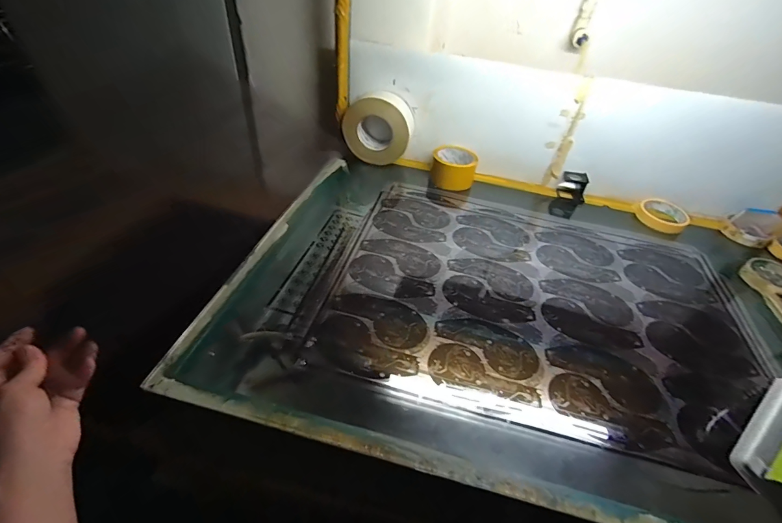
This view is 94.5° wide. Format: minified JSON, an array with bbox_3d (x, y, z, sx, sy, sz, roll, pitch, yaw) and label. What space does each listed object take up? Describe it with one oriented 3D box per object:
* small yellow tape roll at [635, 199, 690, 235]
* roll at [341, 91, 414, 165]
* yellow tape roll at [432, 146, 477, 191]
[{"bbox_3d":[0.547,-0.095,0.730,0.075,0.028,0.094,-31,53,-35],"label":"small yellow tape roll"},{"bbox_3d":[-0.026,-0.286,0.772,0.140,0.127,0.062,15,42,9],"label":"roll"},{"bbox_3d":[0.134,-0.201,0.766,0.090,0.056,0.080,14,41,8],"label":"yellow tape roll"}]

